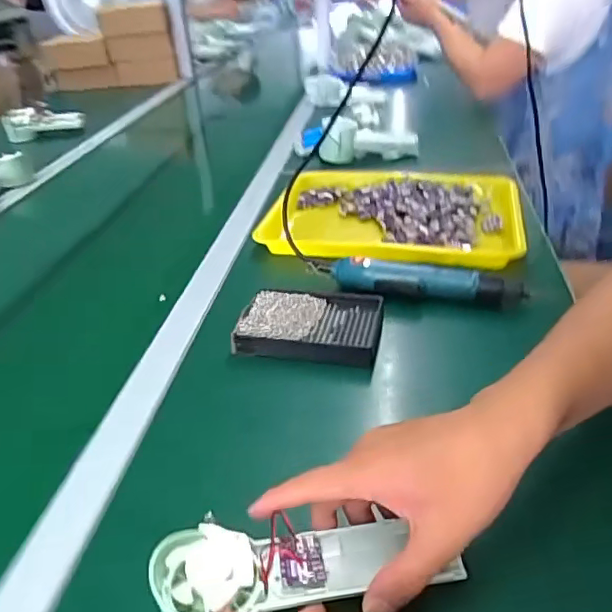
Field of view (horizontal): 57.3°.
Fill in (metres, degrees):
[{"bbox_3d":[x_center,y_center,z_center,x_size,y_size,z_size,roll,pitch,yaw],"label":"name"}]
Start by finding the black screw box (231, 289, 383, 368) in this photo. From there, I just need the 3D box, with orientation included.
[{"bbox_3d":[0.003,0.018,0.575,0.143,0.024,0.098,3,34,7],"label":"black screw box"}]

